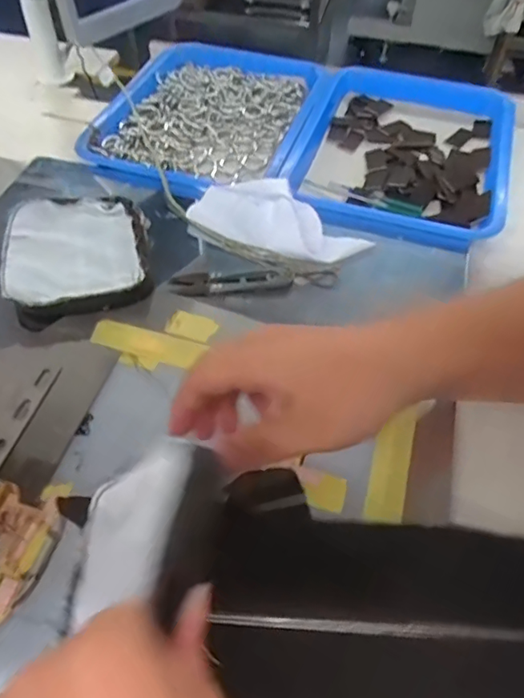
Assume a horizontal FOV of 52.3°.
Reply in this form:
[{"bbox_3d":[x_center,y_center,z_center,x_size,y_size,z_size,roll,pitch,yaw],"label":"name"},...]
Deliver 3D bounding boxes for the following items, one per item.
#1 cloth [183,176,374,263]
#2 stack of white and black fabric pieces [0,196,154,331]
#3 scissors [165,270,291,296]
[{"bbox_3d":[0.014,-0.117,0.496,0.163,0.040,0.073,29,58,19],"label":"cloth"},{"bbox_3d":[-0.164,-0.089,0.472,0.120,0.025,0.141,-9,54,-8],"label":"stack of white and black fabric pieces"},{"bbox_3d":[-0.028,-0.059,0.461,0.104,0.009,0.025,-3,53,-4],"label":"scissors"}]

